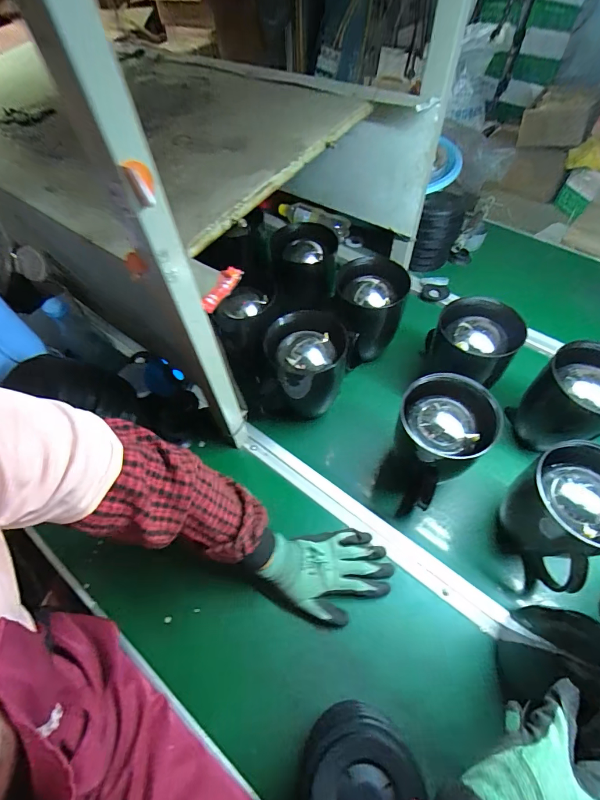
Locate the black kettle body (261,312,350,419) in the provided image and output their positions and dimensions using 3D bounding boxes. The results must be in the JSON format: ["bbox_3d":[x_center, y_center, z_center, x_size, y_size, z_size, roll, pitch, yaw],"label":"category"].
[{"bbox_3d":[0.007,-0.049,0.666,0.139,0.184,0.112,5,57,6],"label":"black kettle body"}]

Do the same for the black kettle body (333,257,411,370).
[{"bbox_3d":[0.130,-0.152,0.719,0.125,0.164,0.145,6,57,7],"label":"black kettle body"}]

